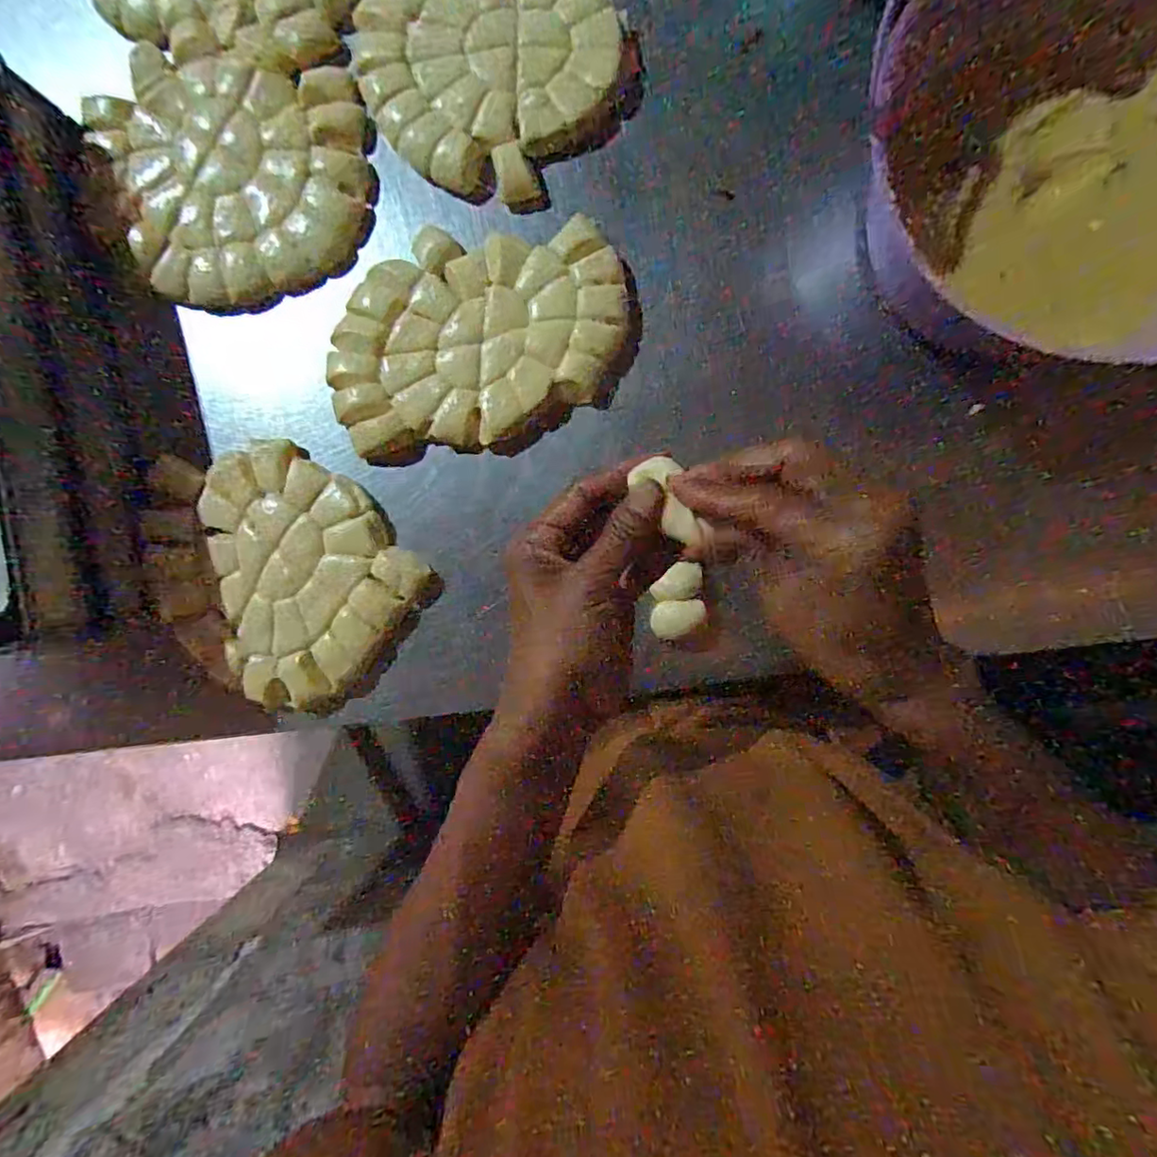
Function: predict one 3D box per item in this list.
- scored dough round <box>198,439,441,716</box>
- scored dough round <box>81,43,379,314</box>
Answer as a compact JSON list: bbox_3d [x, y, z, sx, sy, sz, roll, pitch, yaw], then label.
[{"bbox_3d":[-0.234,-0.005,0.495,0.175,0.017,0.207,-39,90,4],"label":"scored dough round"},{"bbox_3d":[-0.289,-0.322,0.491,0.230,0.019,0.191,10,93,3],"label":"scored dough round"}]

